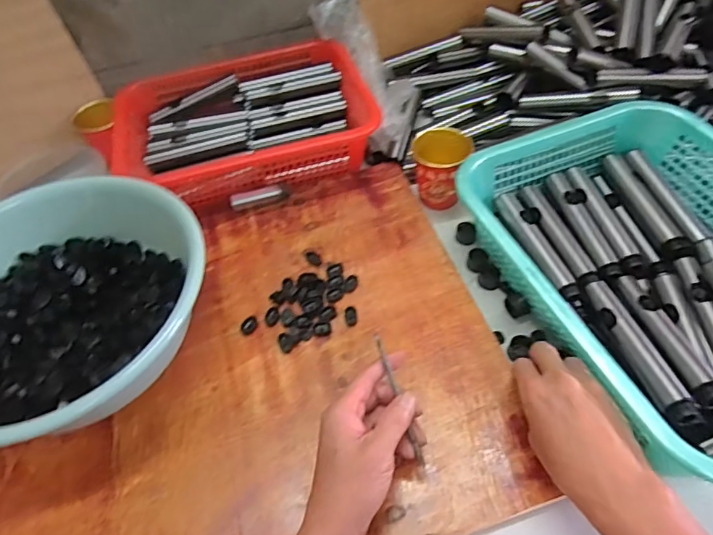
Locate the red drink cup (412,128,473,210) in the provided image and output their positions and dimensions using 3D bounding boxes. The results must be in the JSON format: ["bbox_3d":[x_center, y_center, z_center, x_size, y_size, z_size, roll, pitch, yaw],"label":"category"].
[{"bbox_3d":[0.105,-0.125,0.633,0.065,0.080,0.064,-3,54,4],"label":"red drink cup"}]

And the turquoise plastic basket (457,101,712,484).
[{"bbox_3d":[0.302,-0.008,0.501,0.292,0.076,0.379,-21,55,-10],"label":"turquoise plastic basket"}]

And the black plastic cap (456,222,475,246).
[{"bbox_3d":[0.134,-0.042,0.612,0.022,0.019,0.021,-3,54,4],"label":"black plastic cap"}]

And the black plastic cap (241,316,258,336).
[{"bbox_3d":[-0.115,0.063,0.543,0.015,0.005,0.021,20,58,19],"label":"black plastic cap"}]

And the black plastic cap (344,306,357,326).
[{"bbox_3d":[-0.006,0.052,0.545,0.013,0.008,0.022,-8,54,0],"label":"black plastic cap"}]

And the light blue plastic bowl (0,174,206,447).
[{"bbox_3d":[-0.291,0.042,0.509,0.286,0.113,0.268,-8,54,0],"label":"light blue plastic bowl"}]

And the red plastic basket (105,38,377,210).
[{"bbox_3d":[-0.153,-0.204,0.707,0.335,0.073,0.232,-18,54,-8],"label":"red plastic basket"}]

